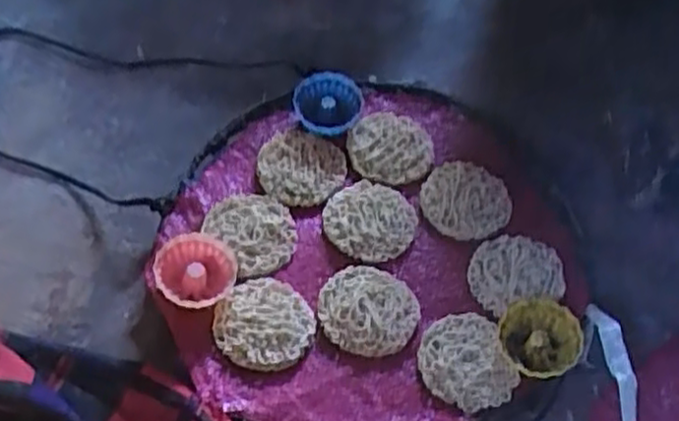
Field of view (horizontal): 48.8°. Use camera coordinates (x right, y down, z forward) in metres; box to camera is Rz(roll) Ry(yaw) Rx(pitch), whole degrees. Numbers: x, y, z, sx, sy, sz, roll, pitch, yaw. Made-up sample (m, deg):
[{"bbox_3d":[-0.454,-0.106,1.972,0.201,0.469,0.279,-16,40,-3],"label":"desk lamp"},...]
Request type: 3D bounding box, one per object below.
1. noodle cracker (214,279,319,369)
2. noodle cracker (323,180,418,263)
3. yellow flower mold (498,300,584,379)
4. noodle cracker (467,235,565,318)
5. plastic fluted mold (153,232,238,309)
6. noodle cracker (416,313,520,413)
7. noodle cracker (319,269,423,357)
[{"bbox_3d":[-0.057,0.087,0.575,0.072,0.015,0.072,2,58,-4],"label":"noodle cracker"},{"bbox_3d":[0.026,0.008,0.637,0.074,0.016,0.072,2,58,-4],"label":"noodle cracker"},{"bbox_3d":[0.153,0.098,0.573,0.060,0.023,0.058,-2,66,5],"label":"yellow flower mold"},{"bbox_3d":[0.147,0.049,0.614,0.076,0.016,0.065,-9,59,-10],"label":"noodle cracker"},{"bbox_3d":[-0.111,0.047,0.581,0.061,0.033,0.053,-5,59,-8],"label":"plastic fluted mold"},{"bbox_3d":[0.096,0.116,0.573,0.067,0.010,0.074,-14,60,-13],"label":"noodle cracker"},{"bbox_3d":[0.024,0.078,0.589,0.078,0.012,0.072,-1,58,-5],"label":"noodle cracker"}]

